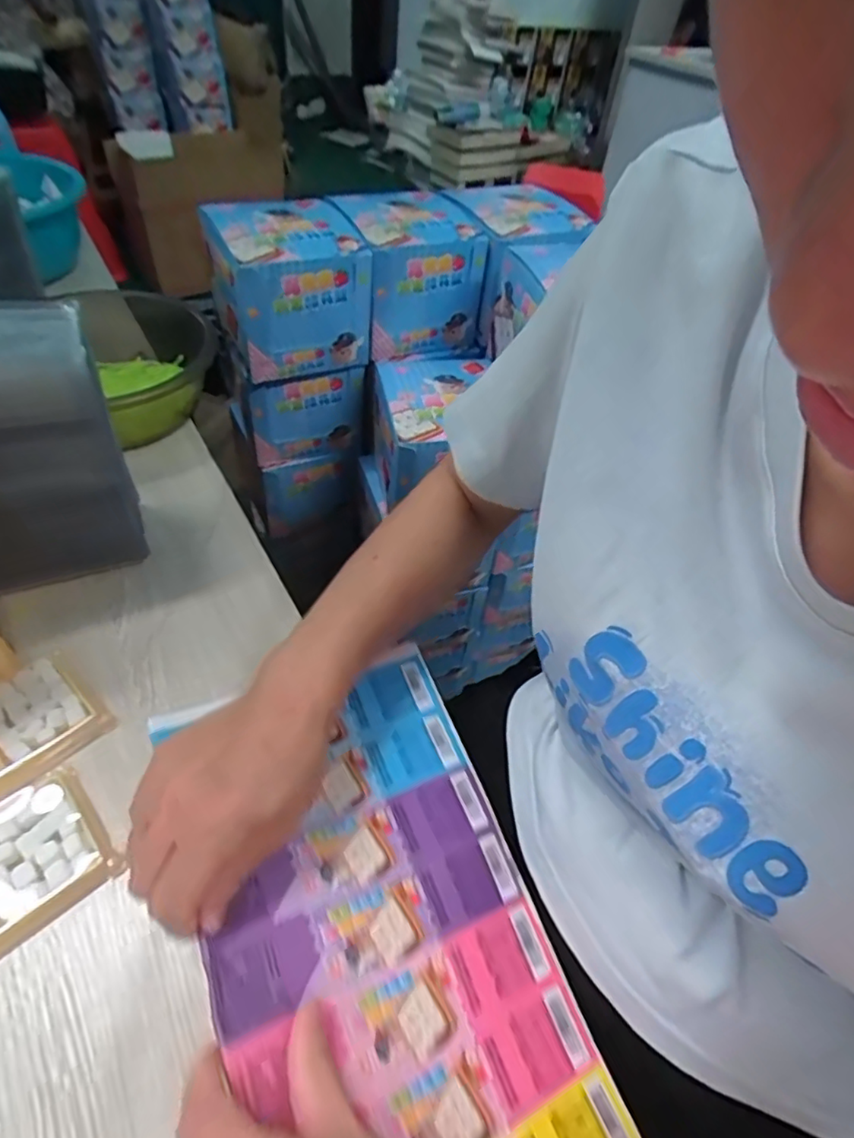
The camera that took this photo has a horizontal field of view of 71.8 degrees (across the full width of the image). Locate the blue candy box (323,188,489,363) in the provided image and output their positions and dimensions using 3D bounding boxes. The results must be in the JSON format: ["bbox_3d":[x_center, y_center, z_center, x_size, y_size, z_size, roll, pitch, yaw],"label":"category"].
[{"bbox_3d":[-0.026,-0.365,0.730,0.155,0.131,0.154,-16,51,-18],"label":"blue candy box"}]

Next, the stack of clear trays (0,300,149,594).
[{"bbox_3d":[-0.303,-0.081,0.432,0.147,0.190,0.089,-18,51,-19],"label":"stack of clear trays"}]

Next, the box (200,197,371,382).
[{"bbox_3d":[-0.159,-0.323,0.677,0.153,0.131,0.178,-16,51,-17],"label":"box"}]

